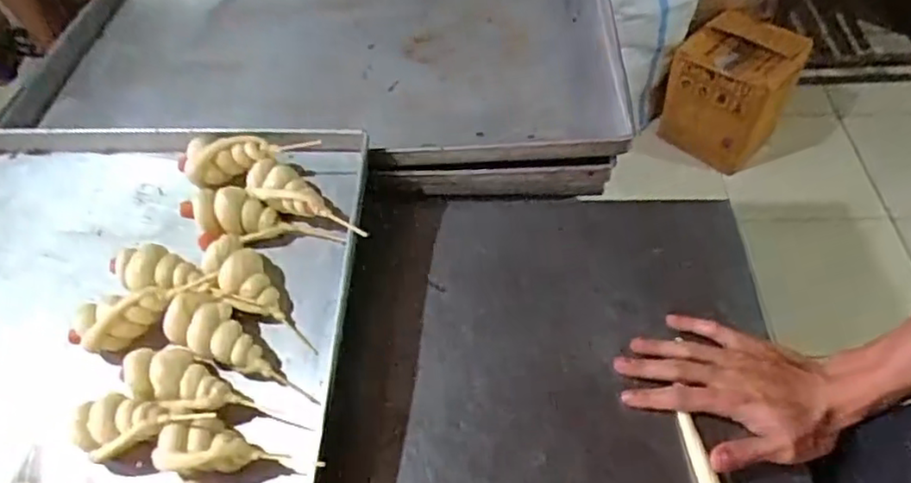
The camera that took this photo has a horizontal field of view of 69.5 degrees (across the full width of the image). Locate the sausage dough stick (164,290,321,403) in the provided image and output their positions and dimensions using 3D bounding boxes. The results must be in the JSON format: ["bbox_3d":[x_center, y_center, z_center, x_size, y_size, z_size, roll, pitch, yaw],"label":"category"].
[{"bbox_3d":[-0.175,0.087,0.535,0.136,0.033,0.044,31,61,8],"label":"sausage dough stick"}]

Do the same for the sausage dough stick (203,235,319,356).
[{"bbox_3d":[-0.166,0.048,0.563,0.046,0.030,0.122,-40,83,-23],"label":"sausage dough stick"}]

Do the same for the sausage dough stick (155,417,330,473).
[{"bbox_3d":[-0.163,0.156,0.490,0.121,0.028,0.035,9,54,-5],"label":"sausage dough stick"}]

